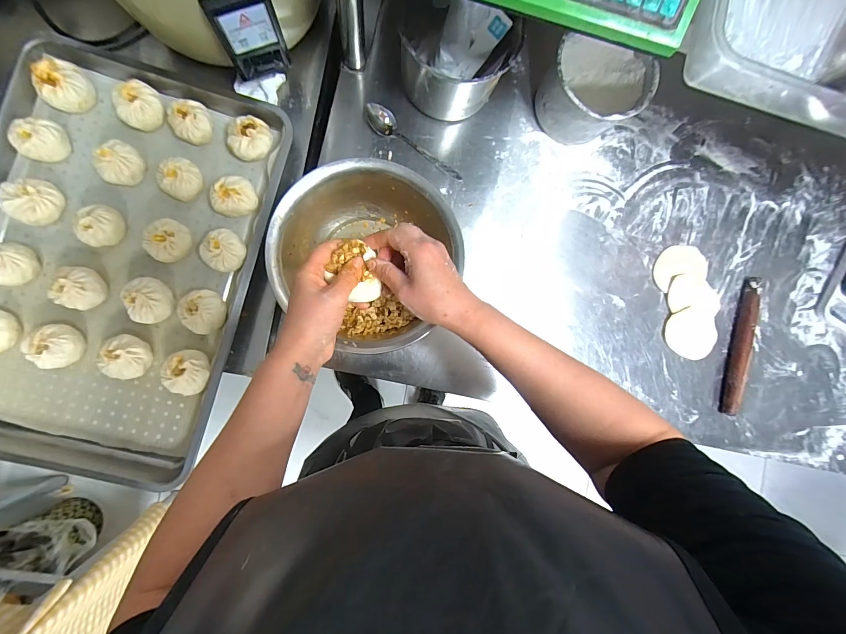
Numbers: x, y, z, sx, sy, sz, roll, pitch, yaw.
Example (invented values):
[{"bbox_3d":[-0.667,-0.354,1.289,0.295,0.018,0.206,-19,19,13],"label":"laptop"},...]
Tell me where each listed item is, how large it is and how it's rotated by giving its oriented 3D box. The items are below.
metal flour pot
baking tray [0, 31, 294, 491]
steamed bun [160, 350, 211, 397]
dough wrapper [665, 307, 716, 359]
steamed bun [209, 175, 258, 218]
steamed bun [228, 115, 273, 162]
[{"bbox_3d":[0.269,-0.364,0.596,0.158,0.113,0.131,20,84,-6],"label":"metal flour pot"},{"bbox_3d":[-0.455,-0.079,0.536,0.387,0.064,0.600,17,87,-6],"label":"baking tray"},{"bbox_3d":[-0.346,0.082,0.538,0.059,0.044,0.063,0,89,-7],"label":"steamed bun"},{"bbox_3d":[0.494,0.028,0.662,0.096,0.011,0.097,0,91,-7],"label":"dough wrapper"},{"bbox_3d":[-0.288,-0.182,0.556,0.066,0.046,0.058,-27,92,-7],"label":"steamed bun"},{"bbox_3d":[-0.264,-0.271,0.558,0.065,0.046,0.062,0,89,-7],"label":"steamed bun"}]

